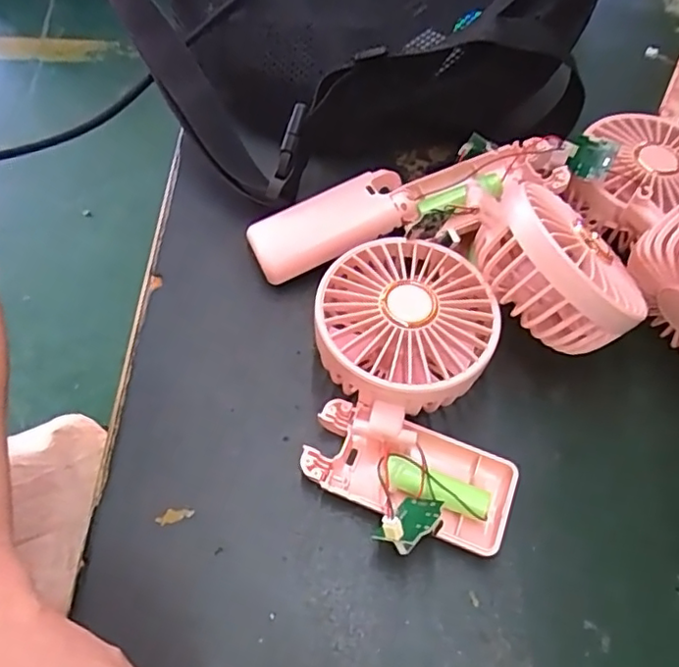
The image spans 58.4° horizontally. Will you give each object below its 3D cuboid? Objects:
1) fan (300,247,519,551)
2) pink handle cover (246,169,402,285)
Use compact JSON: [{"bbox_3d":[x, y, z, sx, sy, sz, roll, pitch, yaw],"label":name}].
[{"bbox_3d":[0.030,0.026,0.290,0.094,0.050,0.147,-4,57,-4],"label":"fan"},{"bbox_3d":[-0.006,-0.062,0.343,0.090,0.011,0.043,-27,60,0],"label":"pink handle cover"}]

